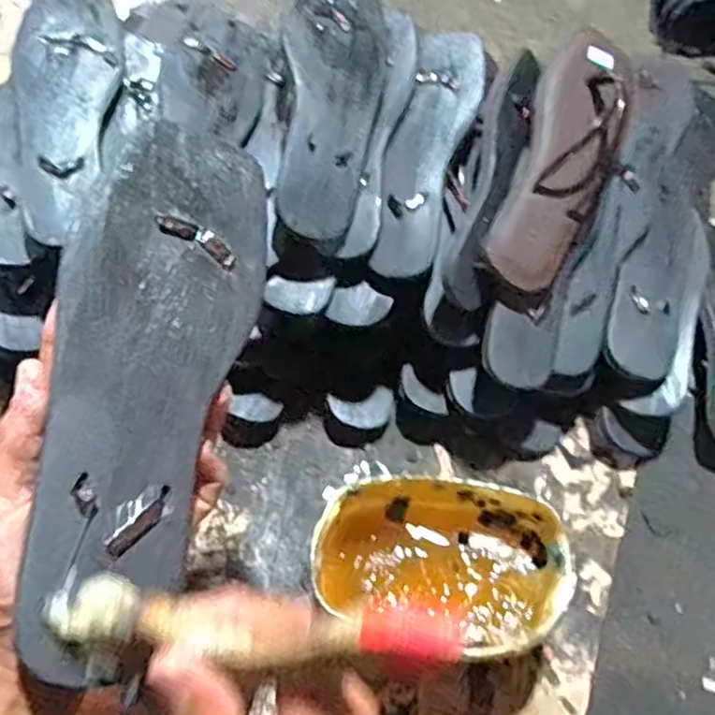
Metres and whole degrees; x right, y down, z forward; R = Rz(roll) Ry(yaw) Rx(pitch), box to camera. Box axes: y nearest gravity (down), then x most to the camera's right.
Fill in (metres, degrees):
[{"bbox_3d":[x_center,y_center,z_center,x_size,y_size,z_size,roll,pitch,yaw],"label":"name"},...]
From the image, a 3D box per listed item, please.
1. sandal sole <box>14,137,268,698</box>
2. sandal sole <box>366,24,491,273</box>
[{"bbox_3d":[-0.099,0.003,0.313,0.089,0.007,0.258,26,64,-29],"label":"sandal sole"},{"bbox_3d":[0.065,-0.190,0.615,0.064,0.014,0.244,14,80,10],"label":"sandal sole"}]

